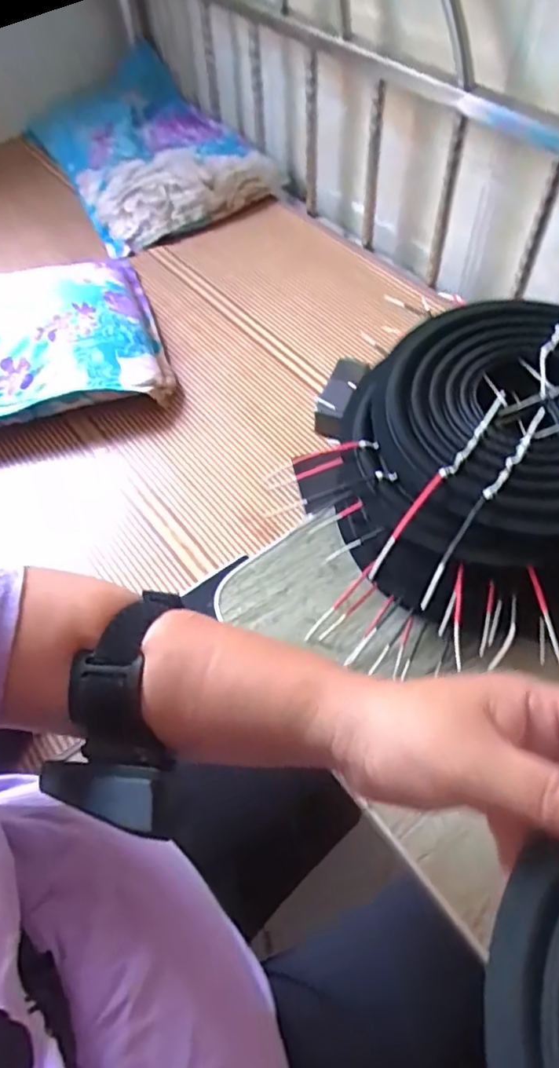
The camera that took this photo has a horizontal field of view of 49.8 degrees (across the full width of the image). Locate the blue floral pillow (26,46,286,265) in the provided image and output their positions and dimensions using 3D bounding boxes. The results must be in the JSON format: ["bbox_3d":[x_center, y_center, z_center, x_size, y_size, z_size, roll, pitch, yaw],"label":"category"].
[{"bbox_3d":[-0.293,-0.876,1.328,0.381,0.210,0.457,-26,59,-15],"label":"blue floral pillow"}]

